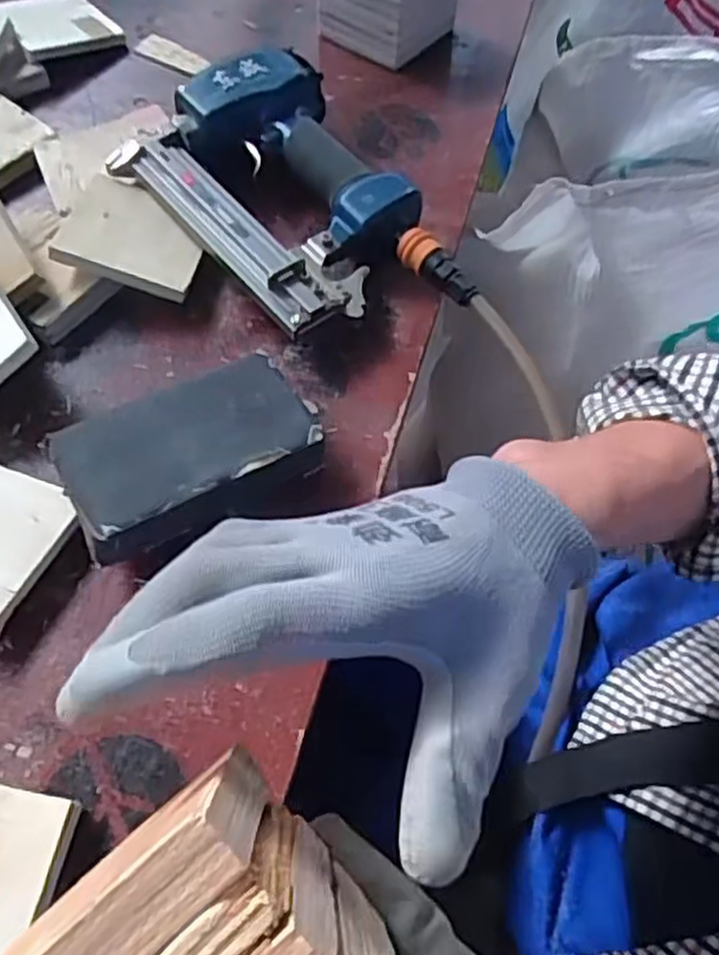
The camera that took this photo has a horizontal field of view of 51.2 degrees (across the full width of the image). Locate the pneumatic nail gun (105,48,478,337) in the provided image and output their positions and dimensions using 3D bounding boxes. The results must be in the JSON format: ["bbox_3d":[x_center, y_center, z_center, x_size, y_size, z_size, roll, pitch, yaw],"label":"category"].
[{"bbox_3d":[-0.057,-0.191,0.530,0.171,0.069,0.245,-25,62,-15],"label":"pneumatic nail gun"}]

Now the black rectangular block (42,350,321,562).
[{"bbox_3d":[-0.095,-0.013,0.431,0.138,0.048,0.075,-29,63,-17],"label":"black rectangular block"}]

